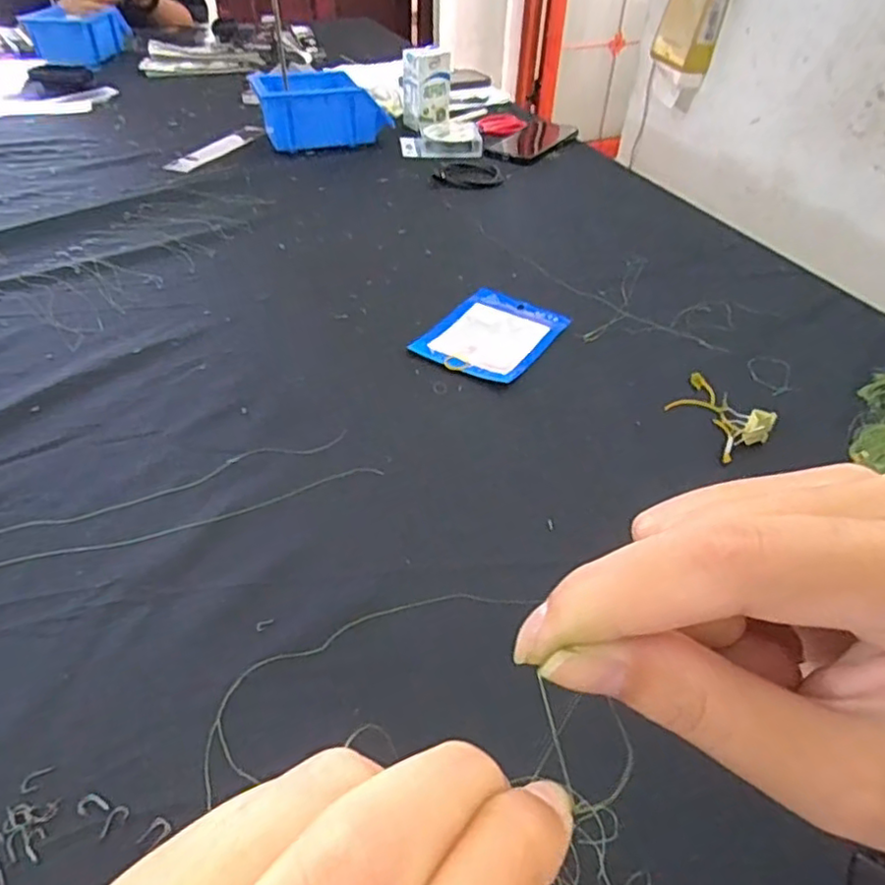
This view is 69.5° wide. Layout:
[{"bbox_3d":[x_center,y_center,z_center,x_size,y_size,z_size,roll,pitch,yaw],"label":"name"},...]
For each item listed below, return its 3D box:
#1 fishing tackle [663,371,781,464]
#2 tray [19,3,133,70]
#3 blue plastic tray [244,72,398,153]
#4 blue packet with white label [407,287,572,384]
[{"bbox_3d":[0.213,-0.029,0.501,0.050,0.024,0.089,-17,47,-19],"label":"fishing tackle"},{"bbox_3d":[-0.708,-0.788,1.234,0.144,0.073,0.168,7,42,5],"label":"tray"},{"bbox_3d":[-0.174,-0.480,0.921,0.179,0.081,0.108,-13,45,-15],"label":"blue plastic tray"},{"bbox_3d":[0.046,-0.099,0.579,0.098,0.007,0.126,25,48,23],"label":"blue packet with white label"}]

